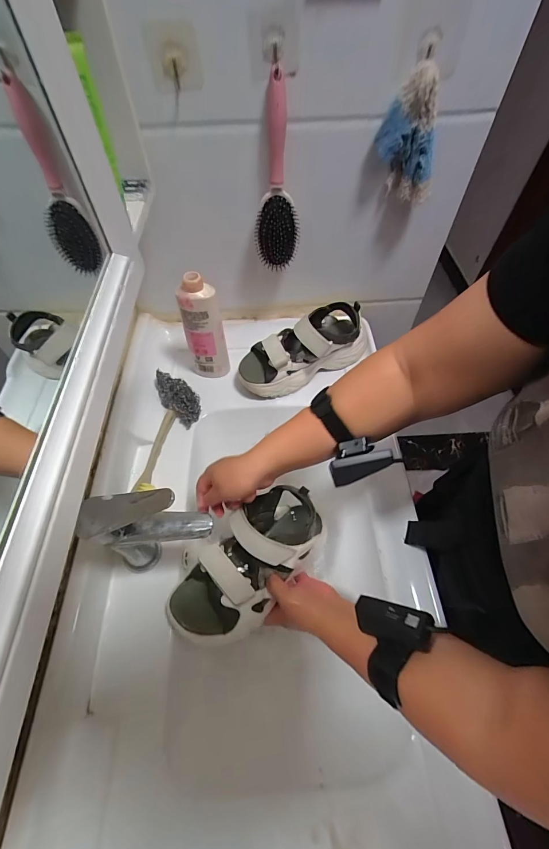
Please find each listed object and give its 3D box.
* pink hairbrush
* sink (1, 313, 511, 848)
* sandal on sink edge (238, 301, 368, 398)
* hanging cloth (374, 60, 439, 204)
[{"bbox_3d":[0.003,-0.341,0.504,0.066,0.228,0.049,-2,56,-1],"label":"pink hairbrush"},{"bbox_3d":[-0.031,0.192,0.513,0.449,0.130,0.866,-3,56,-2],"label":"sink"},{"bbox_3d":[0.049,-0.138,0.630,0.229,0.105,0.090,-18,58,-12],"label":"sandal on sink edge"},{"bbox_3d":[0.184,-0.386,0.477,0.085,0.138,0.027,11,57,7],"label":"hanging cloth"}]

